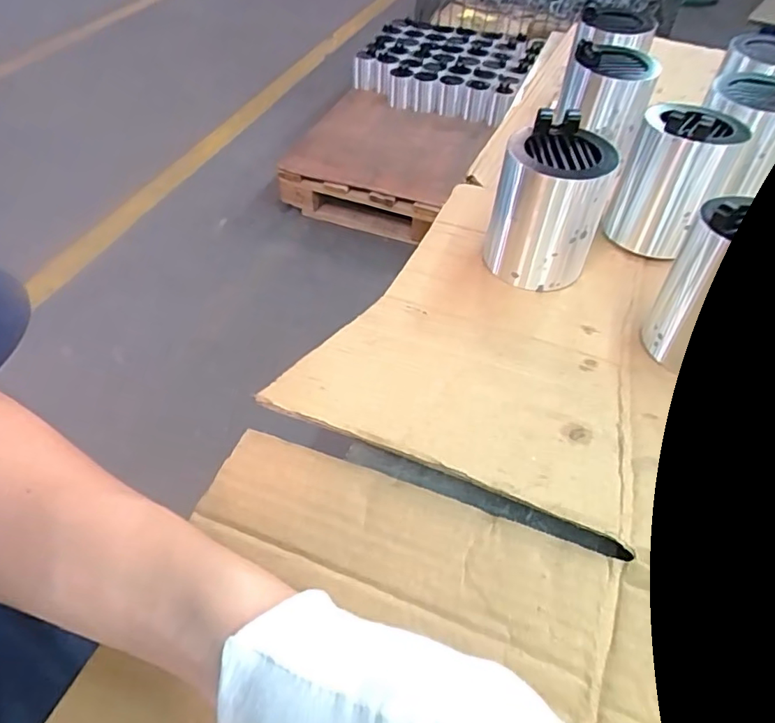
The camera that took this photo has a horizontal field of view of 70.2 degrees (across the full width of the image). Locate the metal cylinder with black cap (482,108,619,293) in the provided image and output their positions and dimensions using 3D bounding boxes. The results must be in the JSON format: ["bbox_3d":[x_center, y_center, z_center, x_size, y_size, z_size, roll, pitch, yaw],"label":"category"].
[{"bbox_3d":[0.133,-0.129,0.471,0.086,0.115,0.080,10,50,7],"label":"metal cylinder with black cap"}]

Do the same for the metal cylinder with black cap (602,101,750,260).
[{"bbox_3d":[0.263,-0.169,0.506,0.079,0.120,0.081,34,56,24],"label":"metal cylinder with black cap"}]

